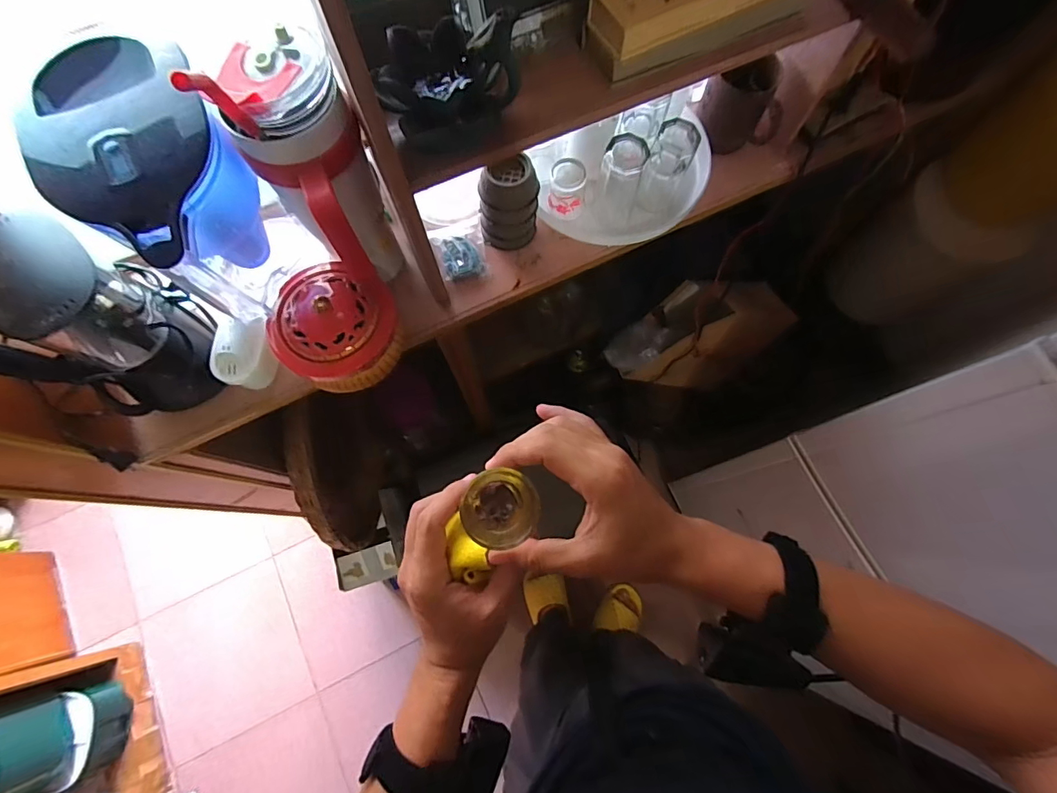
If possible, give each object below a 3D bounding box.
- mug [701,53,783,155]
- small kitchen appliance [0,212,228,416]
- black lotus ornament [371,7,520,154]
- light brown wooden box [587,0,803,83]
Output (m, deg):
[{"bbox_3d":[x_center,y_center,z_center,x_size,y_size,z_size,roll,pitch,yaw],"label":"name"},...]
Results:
[{"bbox_3d":[0.286,-0.386,0.624,0.084,0.083,0.094,-6,74,-2],"label":"mug"},{"bbox_3d":[-0.421,-0.073,0.462,0.105,0.181,0.111,0,74,0],"label":"small kitchen appliance"},{"bbox_3d":[-0.075,-0.270,0.387,0.102,0.076,0.092,35,77,9],"label":"black lotus ornament"},{"bbox_3d":[0.169,-0.379,0.438,0.236,0.052,0.067,-26,76,-7],"label":"light brown wooden box"}]

